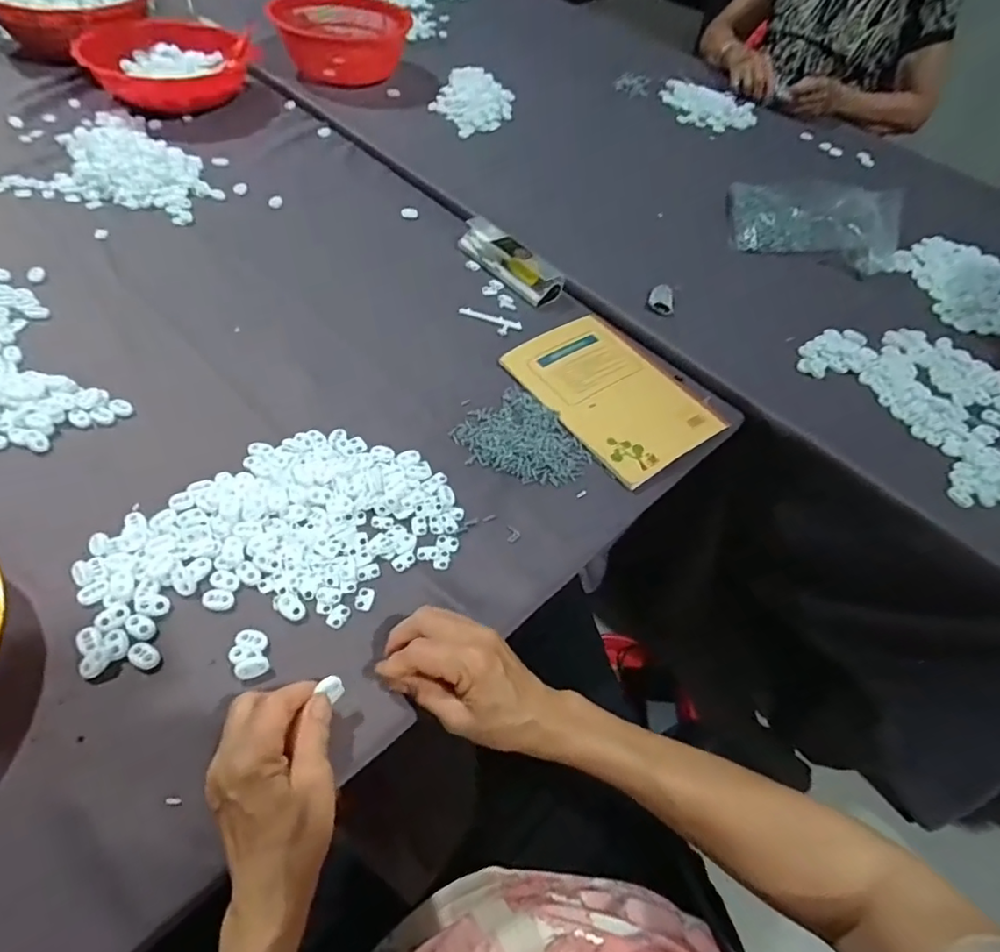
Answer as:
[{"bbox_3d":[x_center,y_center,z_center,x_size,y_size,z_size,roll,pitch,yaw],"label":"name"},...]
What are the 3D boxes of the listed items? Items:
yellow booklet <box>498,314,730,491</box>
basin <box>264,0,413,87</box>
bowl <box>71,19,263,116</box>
[{"bbox_3d":[0.121,-0.095,0.618,0.158,0.015,0.211,-28,59,-25],"label":"yellow booklet"},{"bbox_3d":[-0.290,-0.819,1.090,0.232,0.110,0.232,3,51,-4],"label":"basin"},{"bbox_3d":[-0.528,-0.663,0.962,0.268,0.073,0.239,-17,55,-18],"label":"bowl"}]

